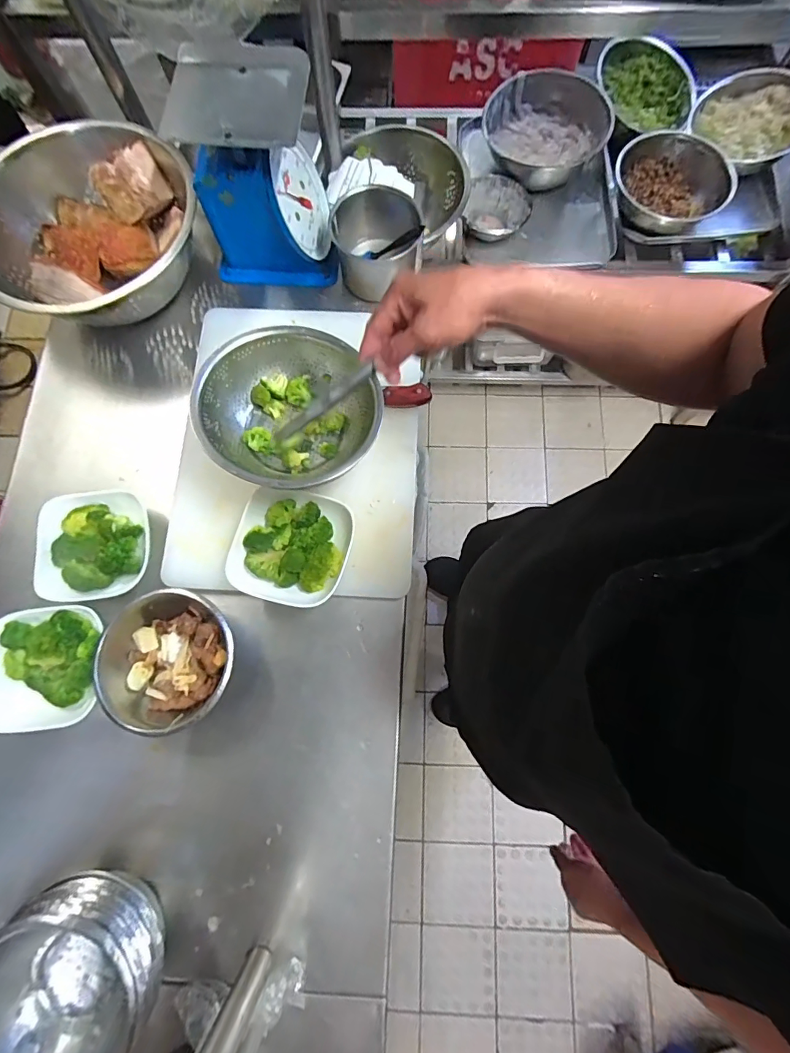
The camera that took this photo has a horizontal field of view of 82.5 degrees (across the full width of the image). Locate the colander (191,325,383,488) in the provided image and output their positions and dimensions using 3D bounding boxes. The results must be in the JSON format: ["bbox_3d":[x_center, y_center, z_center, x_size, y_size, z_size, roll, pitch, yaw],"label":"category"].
[{"bbox_3d":[-0.139,-0.157,0.591,0.202,0.093,0.220,0,77,1],"label":"colander"}]

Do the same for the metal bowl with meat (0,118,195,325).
[{"bbox_3d":[-0.441,-0.421,0.684,0.293,0.148,0.266,-29,78,-5],"label":"metal bowl with meat"}]

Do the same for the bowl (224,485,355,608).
[{"bbox_3d":[-0.137,0.027,0.606,0.149,0.058,0.147,15,78,5],"label":"bowl"}]

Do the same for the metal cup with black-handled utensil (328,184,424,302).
[{"bbox_3d":[-0.028,-0.435,0.699,0.126,0.090,0.133,0,77,1],"label":"metal cup with black-handled utensil"}]

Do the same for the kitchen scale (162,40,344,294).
[{"bbox_3d":[-0.188,-0.500,0.656,0.177,0.226,0.146,8,77,3],"label":"kitchen scale"}]

